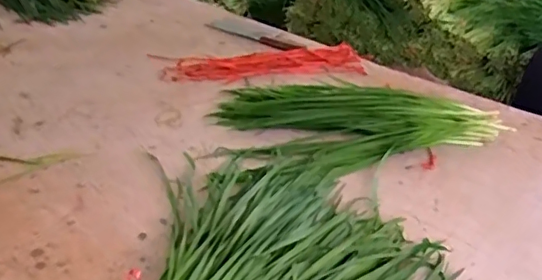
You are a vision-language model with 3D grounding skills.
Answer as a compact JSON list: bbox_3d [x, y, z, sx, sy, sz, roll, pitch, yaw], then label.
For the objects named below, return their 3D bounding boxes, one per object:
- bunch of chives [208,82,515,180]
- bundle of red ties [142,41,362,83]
[{"bbox_3d":[0.146,-0.039,0.926,0.484,0.040,0.266,4,32,0],"label":"bunch of chives"},{"bbox_3d":[-0.010,-0.166,1.158,0.434,0.029,0.102,-5,31,-18],"label":"bundle of red ties"}]

